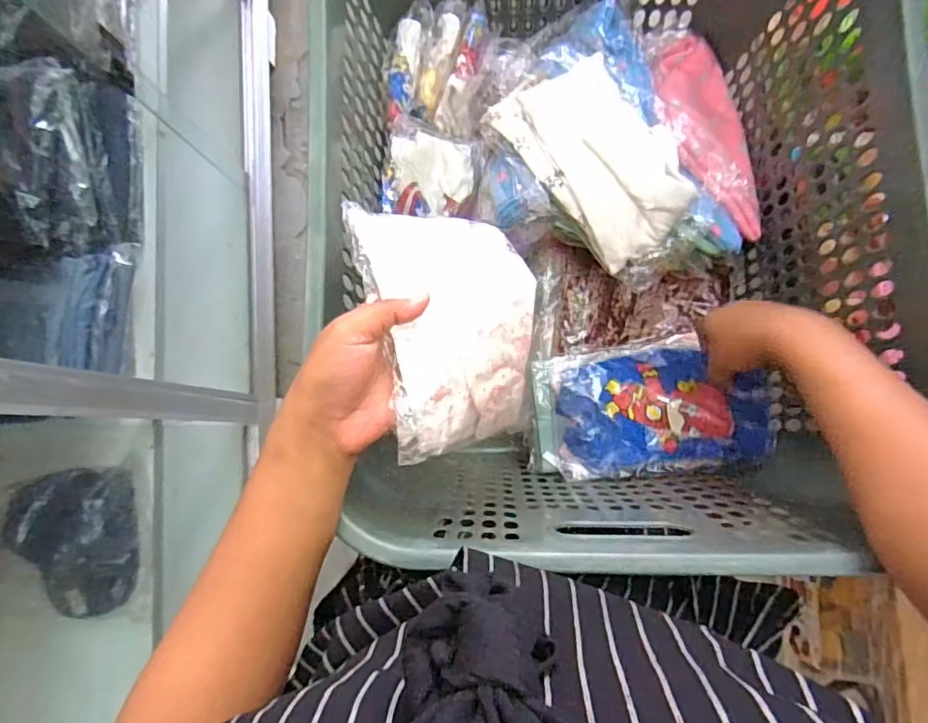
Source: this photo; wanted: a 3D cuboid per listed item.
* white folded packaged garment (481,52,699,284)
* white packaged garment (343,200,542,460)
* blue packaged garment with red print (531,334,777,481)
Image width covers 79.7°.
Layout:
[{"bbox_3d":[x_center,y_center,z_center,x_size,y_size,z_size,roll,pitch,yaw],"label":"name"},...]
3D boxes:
[{"bbox_3d":[0.120,-0.193,0.513,0.110,0.034,0.205,-37,81,0],"label":"white folded packaged garment"},{"bbox_3d":[-0.008,-0.026,0.377,0.114,0.036,0.164,-11,86,-26],"label":"white packaged garment"},{"bbox_3d":[0.173,0.044,0.541,0.209,0.073,0.125,-7,82,4],"label":"blue packaged garment with red print"}]

